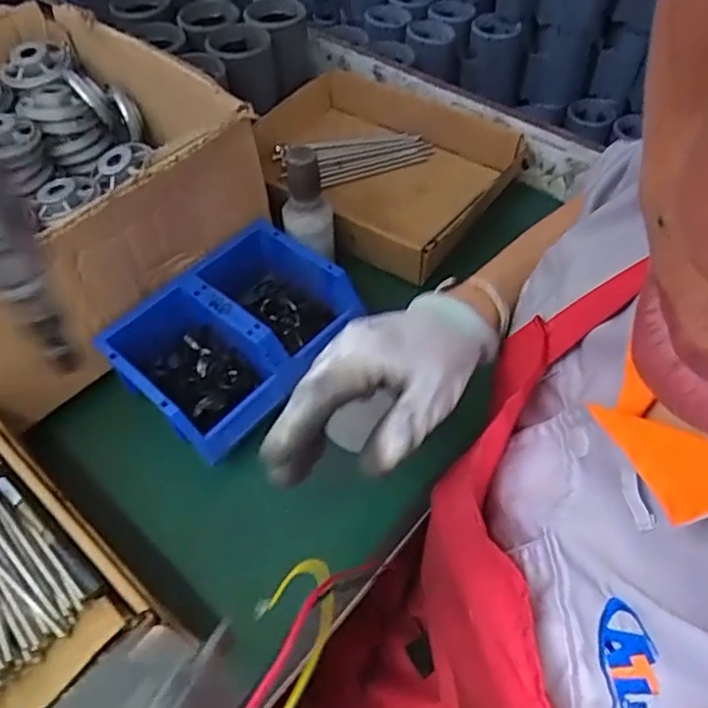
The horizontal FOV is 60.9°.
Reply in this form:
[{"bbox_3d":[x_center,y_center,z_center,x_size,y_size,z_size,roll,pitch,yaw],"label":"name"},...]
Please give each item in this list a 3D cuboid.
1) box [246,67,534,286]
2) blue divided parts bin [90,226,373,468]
[{"bbox_3d":[0.013,-0.233,0.744,0.303,0.054,0.265,29,59,23],"label":"box"},{"bbox_3d":[-0.111,-0.017,0.584,0.149,0.075,0.209,33,60,25],"label":"blue divided parts bin"}]

